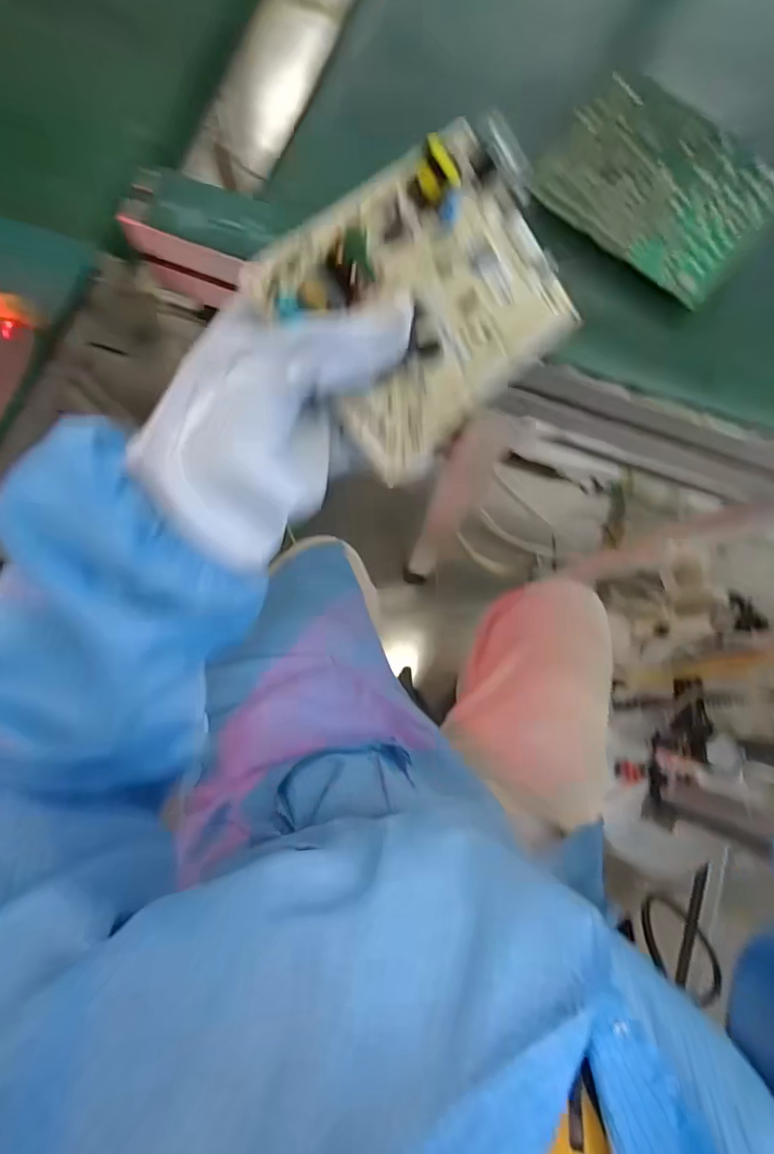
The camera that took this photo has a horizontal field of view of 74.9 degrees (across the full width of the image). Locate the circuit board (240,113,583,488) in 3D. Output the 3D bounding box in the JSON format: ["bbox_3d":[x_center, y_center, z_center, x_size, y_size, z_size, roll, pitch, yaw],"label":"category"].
[{"bbox_3d":[0.026,-0.128,0.224,0.145,0.022,0.107,-43,106,-15],"label":"circuit board"}]

